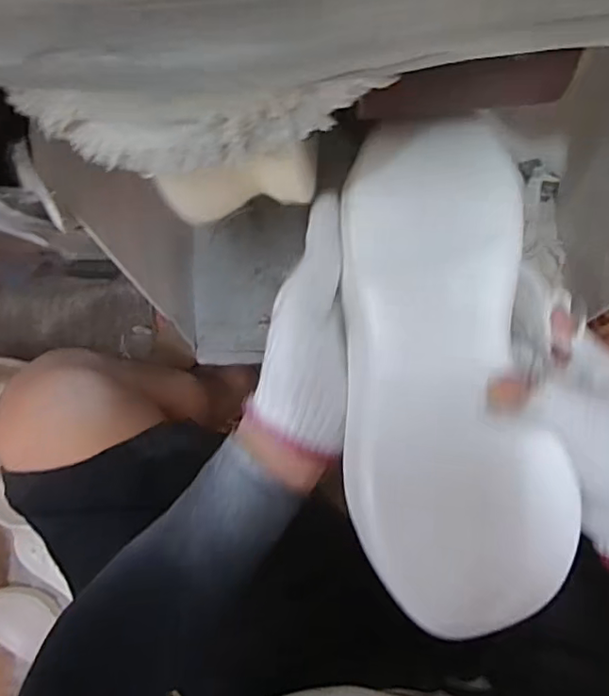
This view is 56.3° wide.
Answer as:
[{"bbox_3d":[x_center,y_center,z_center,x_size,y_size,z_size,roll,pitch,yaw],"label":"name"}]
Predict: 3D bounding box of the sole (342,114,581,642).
[{"bbox_3d":[0.077,0.021,0.303,0.109,0.034,0.273,-7,92,6],"label":"sole"}]

